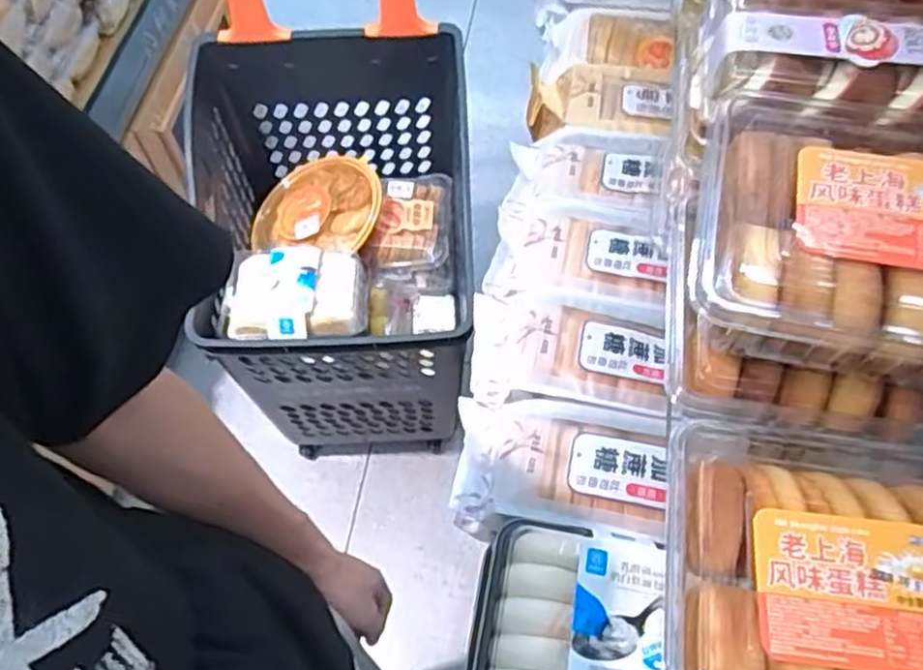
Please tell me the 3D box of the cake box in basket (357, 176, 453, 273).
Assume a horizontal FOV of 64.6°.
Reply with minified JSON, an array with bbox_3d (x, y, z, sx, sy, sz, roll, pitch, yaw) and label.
[{"bbox_3d":[-0.082,-0.175,1.154,0.124,0.071,0.169,1,61,2],"label":"cake box in basket"}]

